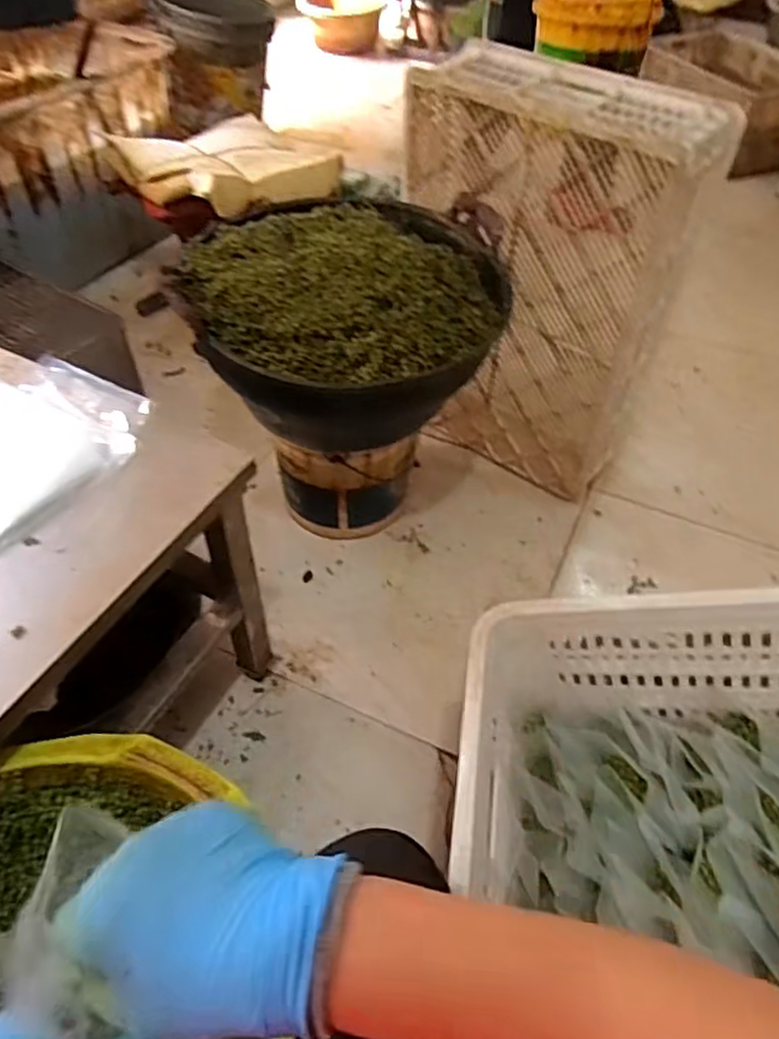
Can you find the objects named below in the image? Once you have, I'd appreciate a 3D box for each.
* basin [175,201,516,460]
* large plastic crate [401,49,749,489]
[{"bbox_3d":[-0.063,-0.289,1.016,0.448,0.244,0.432,1,49,-1],"label":"basin"},{"bbox_3d":[0.237,-0.381,1.195,0.436,0.645,0.191,36,57,25],"label":"large plastic crate"}]

